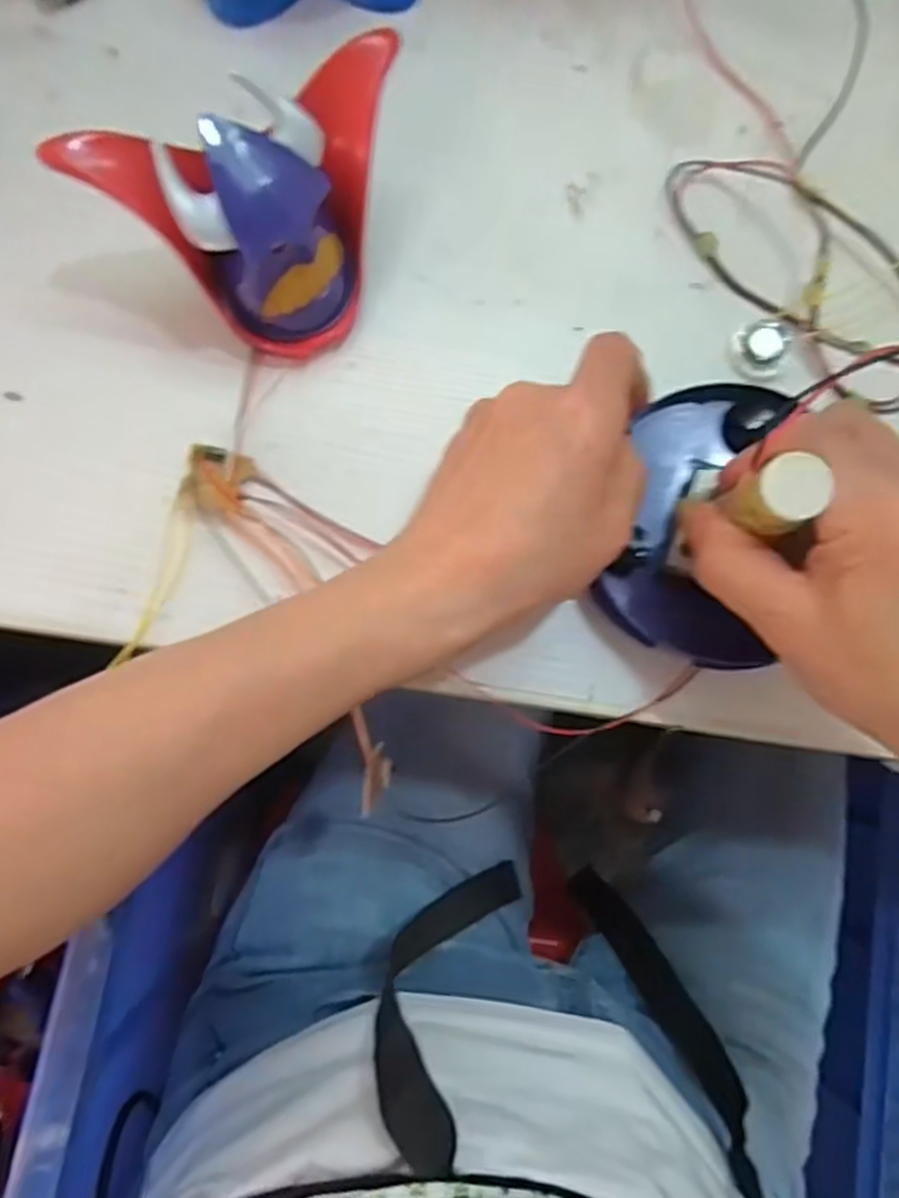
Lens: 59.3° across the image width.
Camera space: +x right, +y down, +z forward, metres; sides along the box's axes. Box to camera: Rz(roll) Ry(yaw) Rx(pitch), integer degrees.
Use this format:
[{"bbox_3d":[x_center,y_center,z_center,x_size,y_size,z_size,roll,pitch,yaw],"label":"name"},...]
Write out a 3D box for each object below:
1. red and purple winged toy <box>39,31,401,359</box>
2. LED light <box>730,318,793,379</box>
[{"bbox_3d":[-0.063,-0.147,0.300,0.121,0.071,0.079,-29,86,-8],"label":"red and purple winged toy"},{"bbox_3d":[0.136,-0.110,0.341,0.024,0.011,0.022,1,82,-5],"label":"LED light"}]

